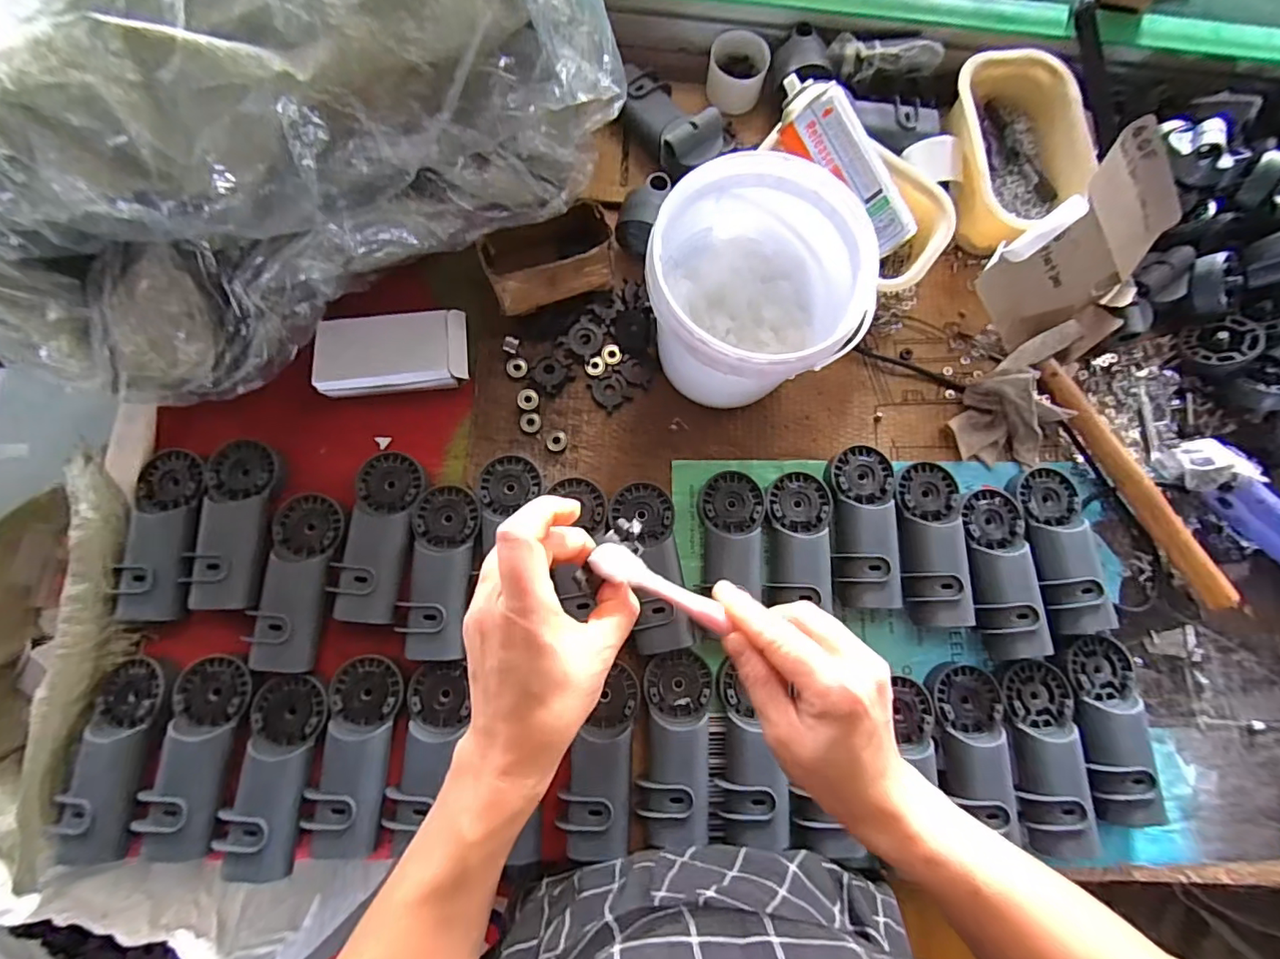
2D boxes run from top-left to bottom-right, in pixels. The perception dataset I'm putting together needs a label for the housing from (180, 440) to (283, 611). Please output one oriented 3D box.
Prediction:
[{"bbox_3d":[-0.388,0.043,0.527,0.065,0.051,0.159,0,80,-2],"label":"housing"}]

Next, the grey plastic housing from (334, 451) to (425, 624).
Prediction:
[{"bbox_3d":[-0.248,0.055,0.528,0.069,0.044,0.162,3,80,-2],"label":"grey plastic housing"}]

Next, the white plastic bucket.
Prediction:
[{"bbox_3d":[0.096,-0.162,0.501,0.180,0.178,0.177,0,80,-2],"label":"white plastic bucket"}]

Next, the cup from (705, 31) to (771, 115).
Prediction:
[{"bbox_3d":[0.110,-0.465,0.617,0.065,0.051,0.060,3,80,-2],"label":"cup"}]

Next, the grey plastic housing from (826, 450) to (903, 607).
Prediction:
[{"bbox_3d":[0.225,0.047,0.544,0.070,0.041,0.162,3,80,-2],"label":"grey plastic housing"}]

